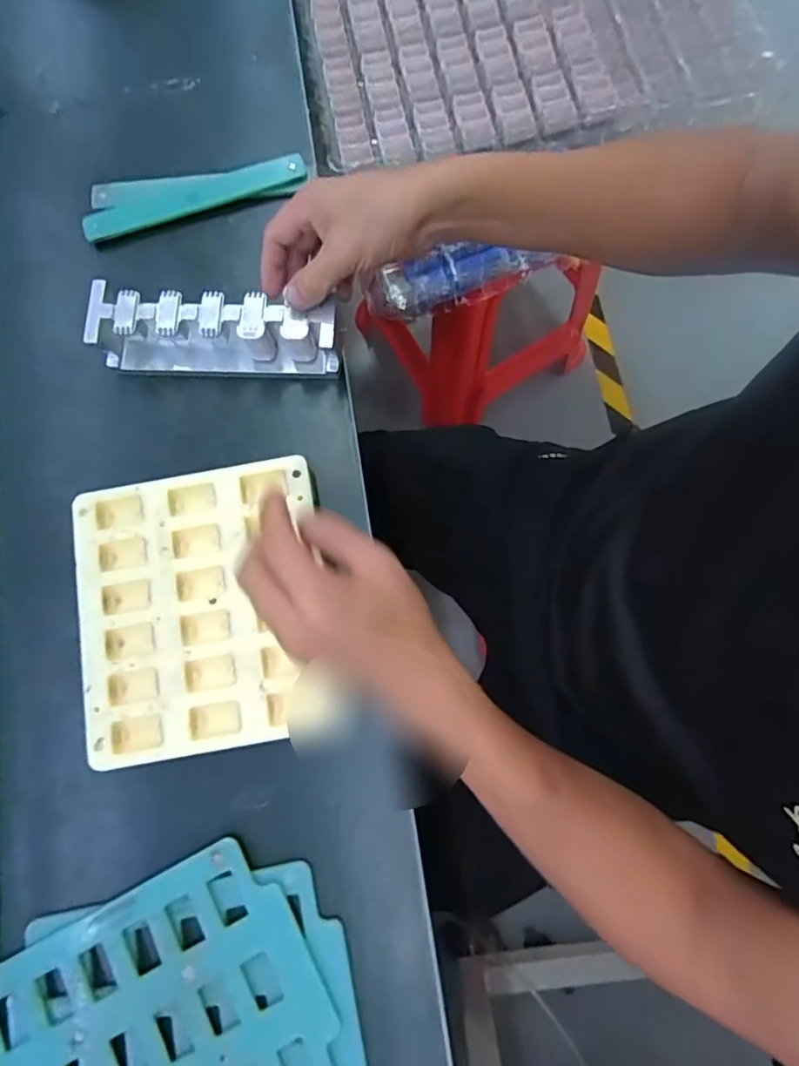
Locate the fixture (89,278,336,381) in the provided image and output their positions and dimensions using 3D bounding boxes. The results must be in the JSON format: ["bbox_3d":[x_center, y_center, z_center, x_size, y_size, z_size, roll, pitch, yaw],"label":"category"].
[{"bbox_3d":[-0.143,-0.156,0.425,0.187,0.055,0.049,3,79,3],"label":"fixture"}]

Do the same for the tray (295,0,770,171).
[{"bbox_3d":[0.135,-0.611,0.599,0.489,0.025,0.404,-10,79,1],"label":"tray"}]

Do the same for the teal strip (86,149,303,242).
[{"bbox_3d":[-0.179,-0.294,0.466,0.195,0.006,0.031,-15,79,1],"label":"teal strip"}]

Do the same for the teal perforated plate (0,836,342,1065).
[{"bbox_3d":[-0.160,0.331,0.349,0.227,0.010,0.176,-28,80,-5],"label":"teal perforated plate"}]

